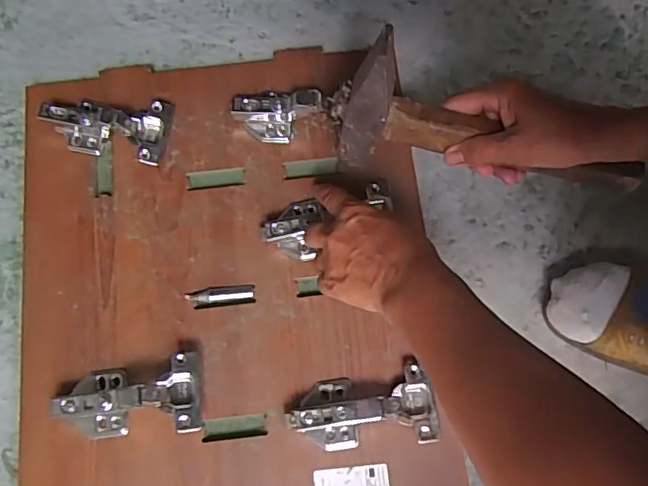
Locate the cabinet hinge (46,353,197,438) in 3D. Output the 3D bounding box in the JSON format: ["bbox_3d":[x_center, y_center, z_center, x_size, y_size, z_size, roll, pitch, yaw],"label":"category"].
[{"bbox_3d":[-0.160,0.125,0.457,0.117,0.037,0.061,-6,75,-5],"label":"cabinet hinge"}]

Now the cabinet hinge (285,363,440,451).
[{"bbox_3d":[0.030,0.136,0.461,0.116,0.024,0.056,-7,75,-3],"label":"cabinet hinge"}]

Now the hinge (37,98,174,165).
[{"bbox_3d":[-0.198,-0.113,0.519,0.109,0.035,0.064,12,75,0],"label":"hinge"}]

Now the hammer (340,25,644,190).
[{"bbox_3d":[0.131,-0.080,0.438,0.236,0.110,0.046,13,75,-10],"label":"hammer"}]

